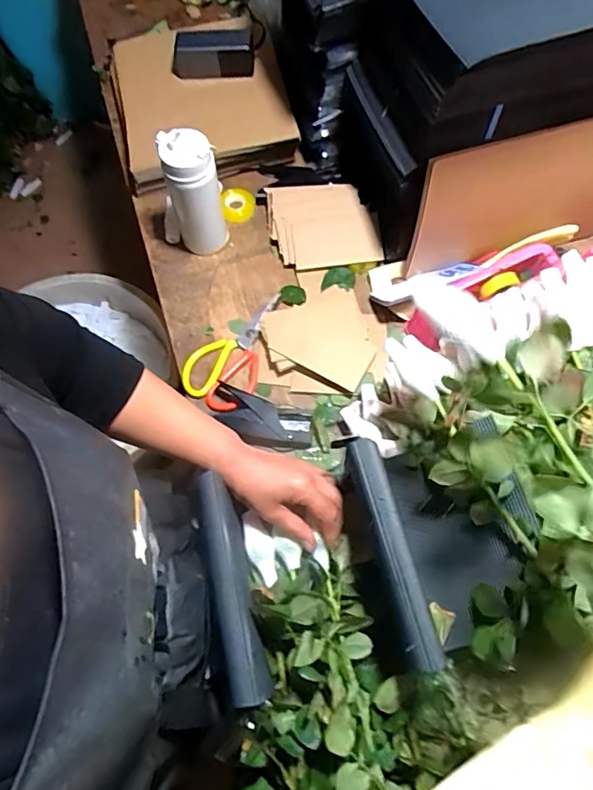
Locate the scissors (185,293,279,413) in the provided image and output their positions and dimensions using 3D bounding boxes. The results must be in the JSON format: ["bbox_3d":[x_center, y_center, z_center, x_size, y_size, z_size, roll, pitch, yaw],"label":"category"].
[{"bbox_3d":[-0.079,-0.070,0.777,0.102,0.019,0.208,32,71,14],"label":"scissors"}]

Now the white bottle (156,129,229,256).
[{"bbox_3d":[-0.151,-0.294,0.777,0.072,0.190,0.073,0,66,1],"label":"white bottle"}]

